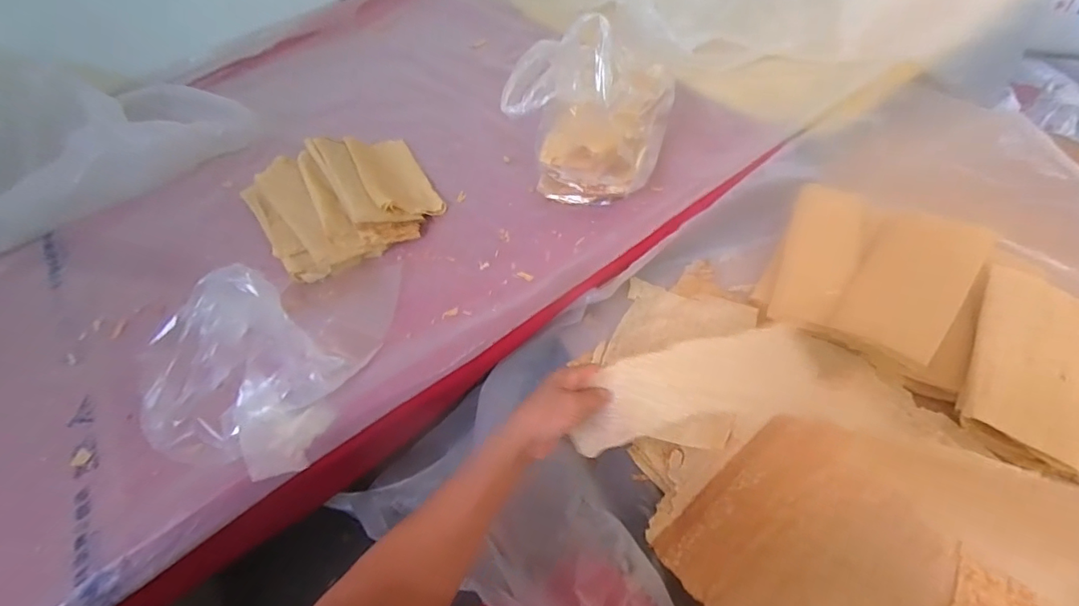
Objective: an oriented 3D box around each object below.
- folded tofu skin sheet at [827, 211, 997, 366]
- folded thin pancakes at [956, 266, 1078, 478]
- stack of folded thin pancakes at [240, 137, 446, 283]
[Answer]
[{"bbox_3d":[0.518,-0.043,0.699,0.125,0.032,0.289,29,61,28],"label":"folded tofu skin sheet"},{"bbox_3d":[0.587,0.063,0.601,0.121,0.015,0.282,24,59,26],"label":"folded thin pancakes"},{"bbox_3d":[-0.317,-0.181,0.810,0.272,0.067,0.265,-29,53,-14],"label":"stack of folded thin pancakes"}]

